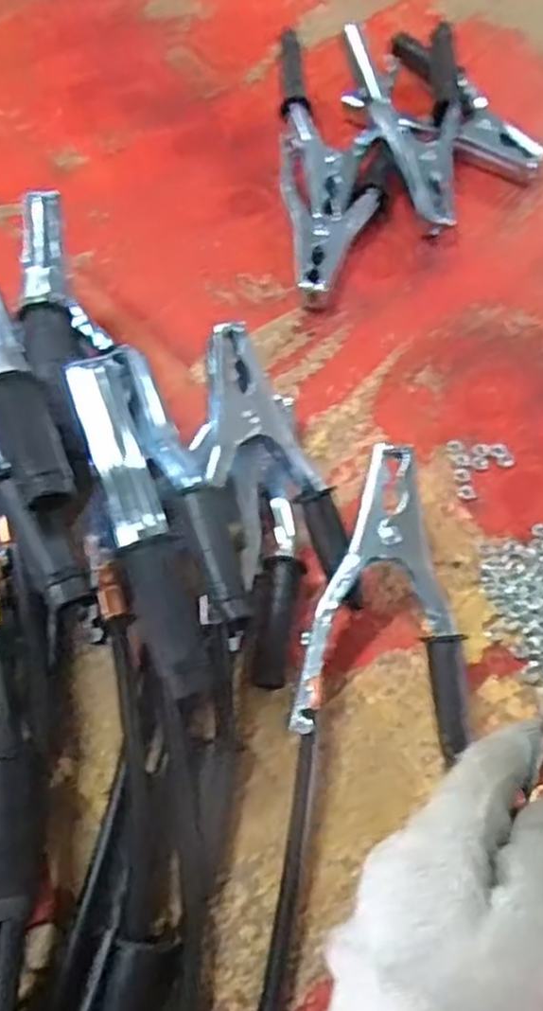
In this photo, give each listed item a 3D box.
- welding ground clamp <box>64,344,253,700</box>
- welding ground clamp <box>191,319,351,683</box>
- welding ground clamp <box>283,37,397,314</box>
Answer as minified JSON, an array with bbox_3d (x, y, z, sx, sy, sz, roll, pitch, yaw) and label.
[{"bbox_3d":[-0.046,-0.003,0.306,0.043,0.031,0.159,-18,67,-9],"label":"welding ground clamp"},{"bbox_3d":[0.001,-0.003,0.355,0.059,0.036,0.160,-11,94,-6],"label":"welding ground clamp"},{"bbox_3d":[0.042,-0.214,0.473,0.071,0.040,0.194,0,65,-1],"label":"welding ground clamp"}]

